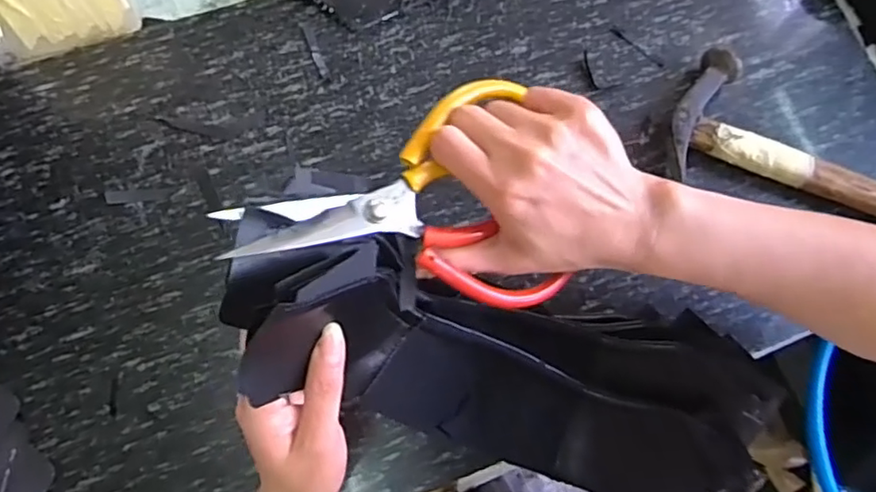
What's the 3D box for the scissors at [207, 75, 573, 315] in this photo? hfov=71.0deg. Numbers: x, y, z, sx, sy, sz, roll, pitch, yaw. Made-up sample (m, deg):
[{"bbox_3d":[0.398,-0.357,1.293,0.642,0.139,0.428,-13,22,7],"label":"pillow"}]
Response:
[{"bbox_3d":[-0.011,-0.001,0.319,0.174,0.016,0.122,-29,104,-21],"label":"scissors"}]

